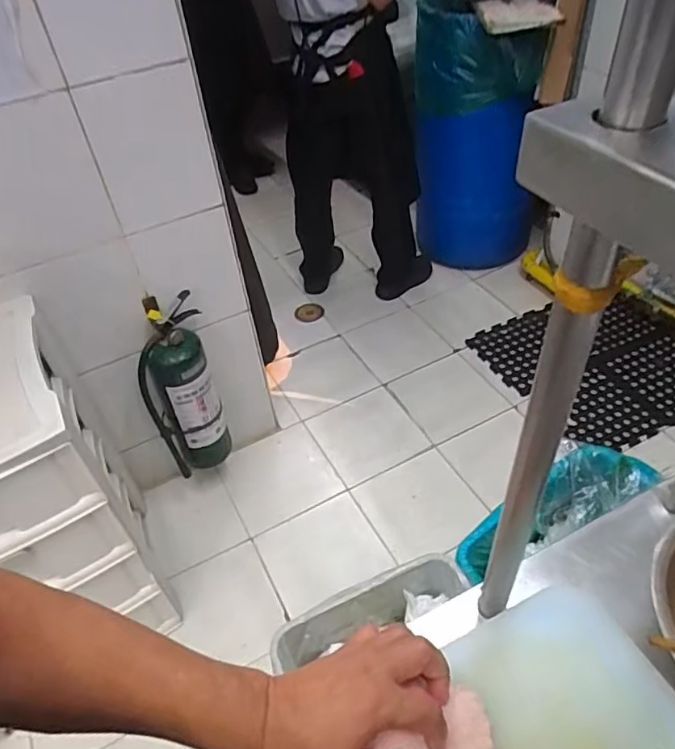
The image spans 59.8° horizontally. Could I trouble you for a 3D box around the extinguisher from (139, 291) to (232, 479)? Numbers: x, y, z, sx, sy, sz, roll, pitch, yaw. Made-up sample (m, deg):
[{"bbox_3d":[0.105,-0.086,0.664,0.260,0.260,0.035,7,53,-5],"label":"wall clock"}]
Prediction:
[{"bbox_3d":[-0.379,0.043,1.436,0.170,0.456,0.141,-25,48,-18],"label":"extinguisher"}]

